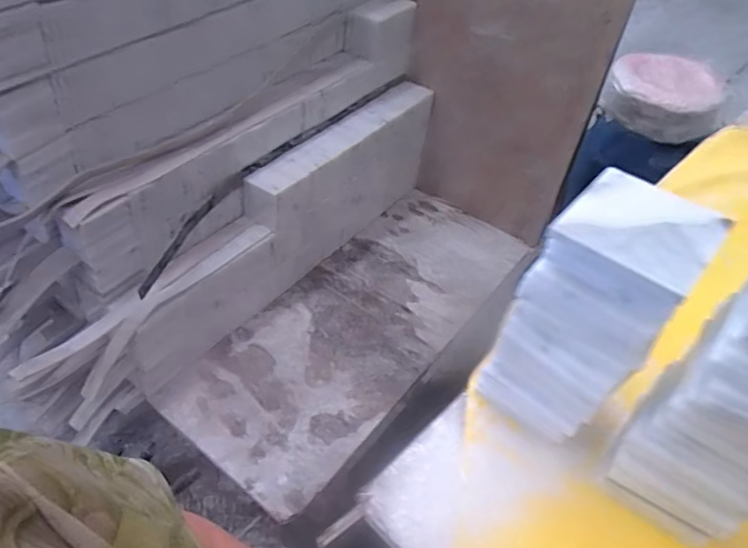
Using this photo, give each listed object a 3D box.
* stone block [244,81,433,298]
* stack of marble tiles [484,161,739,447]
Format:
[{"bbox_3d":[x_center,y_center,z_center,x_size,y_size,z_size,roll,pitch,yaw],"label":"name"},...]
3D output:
[{"bbox_3d":[-0.072,-0.246,1.502,0.107,0.327,0.656,34,56,26],"label":"stone block"},{"bbox_3d":[0.196,0.046,0.490,0.104,0.249,0.116,-34,57,-28],"label":"stack of marble tiles"}]

